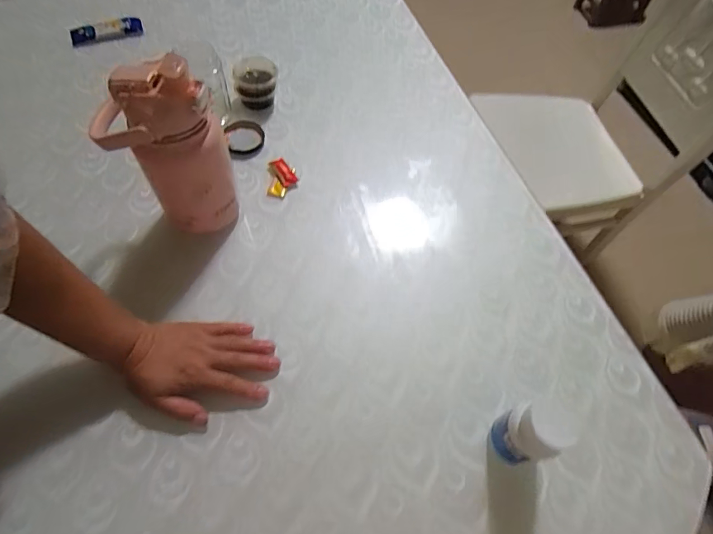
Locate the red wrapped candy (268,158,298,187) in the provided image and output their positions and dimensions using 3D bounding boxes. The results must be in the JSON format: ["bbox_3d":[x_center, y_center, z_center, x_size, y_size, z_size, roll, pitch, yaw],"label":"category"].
[{"bbox_3d":[-0.111,-0.144,0.641,0.023,0.010,0.049,-30,65,-19],"label":"red wrapped candy"}]

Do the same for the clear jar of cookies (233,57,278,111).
[{"bbox_3d":[-0.166,-0.303,0.709,0.068,0.054,0.079,-2,59,-4],"label":"clear jar of cookies"}]

